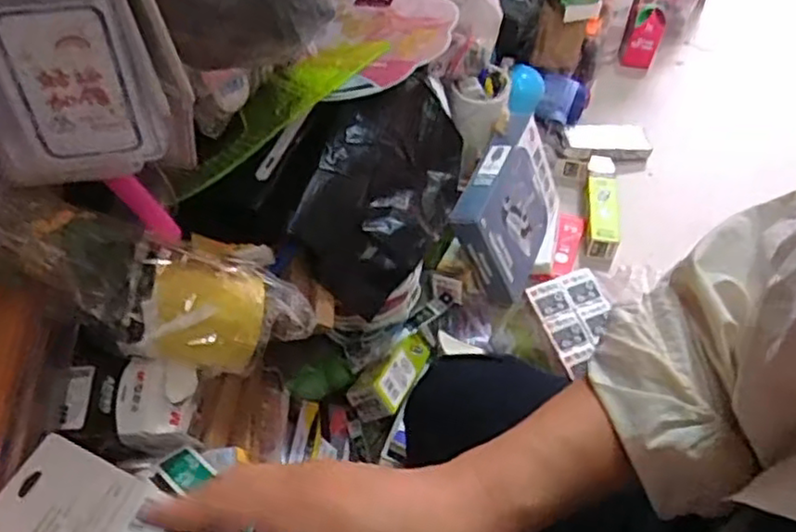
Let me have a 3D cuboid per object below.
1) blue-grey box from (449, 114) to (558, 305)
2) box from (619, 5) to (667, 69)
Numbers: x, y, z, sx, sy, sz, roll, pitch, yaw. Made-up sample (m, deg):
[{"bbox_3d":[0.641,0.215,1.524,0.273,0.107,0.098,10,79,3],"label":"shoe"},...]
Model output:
[{"bbox_3d":[0.169,-0.071,1.017,0.049,0.217,0.234,3,46,36],"label":"blue-grey box"},{"bbox_3d":[0.513,-0.476,1.421,0.072,0.122,0.035,12,17,-15],"label":"box"}]

